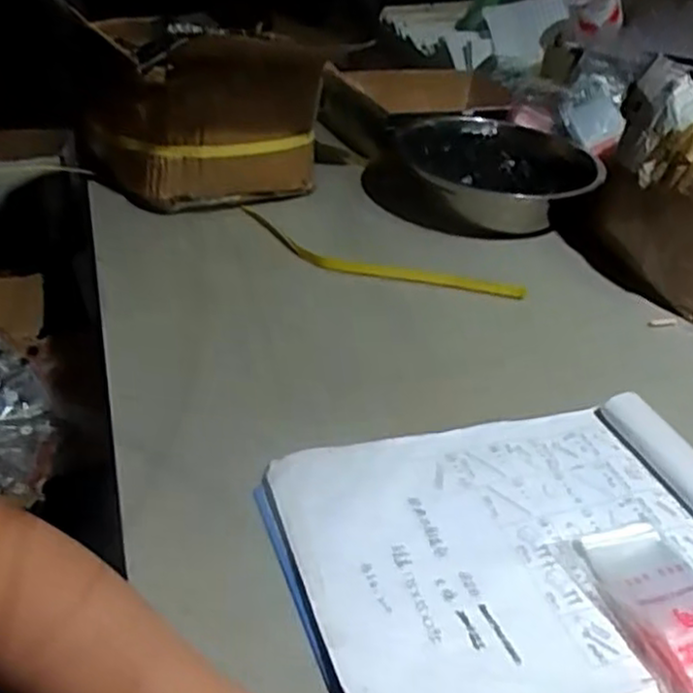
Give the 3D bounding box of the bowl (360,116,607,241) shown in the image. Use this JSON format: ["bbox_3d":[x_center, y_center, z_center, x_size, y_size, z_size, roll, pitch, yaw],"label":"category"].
[{"bbox_3d":[0.173,-0.212,0.906,0.254,0.080,0.254,4,36,-3],"label":"bowl"}]

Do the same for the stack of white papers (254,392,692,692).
[{"bbox_3d":[0.120,0.127,0.468,0.311,0.023,0.220,-8,38,-19],"label":"stack of white papers"}]

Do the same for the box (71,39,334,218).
[{"bbox_3d":[-0.167,-0.261,0.831,0.221,0.188,0.223,-20,43,-31],"label":"box"}]

